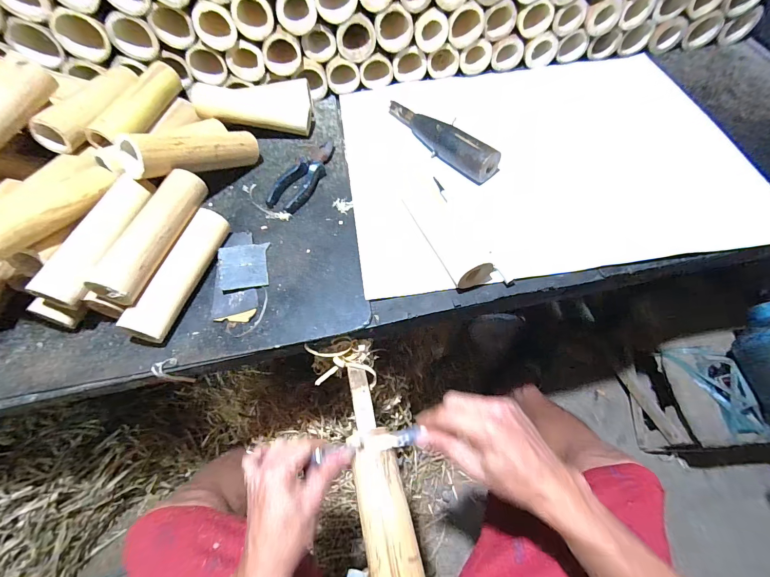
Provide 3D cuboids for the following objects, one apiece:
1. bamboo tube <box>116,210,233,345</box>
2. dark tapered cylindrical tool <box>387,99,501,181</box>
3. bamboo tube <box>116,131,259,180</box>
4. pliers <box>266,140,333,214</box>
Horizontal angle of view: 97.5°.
[{"bbox_3d":[-0.258,-0.022,0.432,0.038,0.040,0.182,16,65,7],"label":"bamboo tube"},{"bbox_3d":[0.083,-0.250,0.538,0.043,0.050,0.217,-39,71,-17],"label":"dark tapered cylindrical tool"},{"bbox_3d":[-0.265,-0.197,0.483,0.046,0.054,0.179,40,41,17],"label":"bamboo tube"},{"bbox_3d":[-0.124,-0.177,0.527,0.050,0.019,0.143,26,67,11],"label":"pliers"}]

